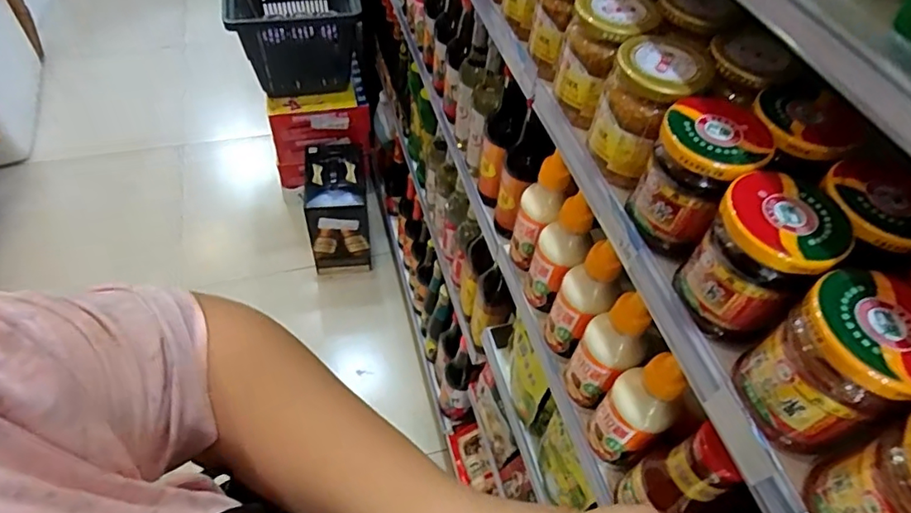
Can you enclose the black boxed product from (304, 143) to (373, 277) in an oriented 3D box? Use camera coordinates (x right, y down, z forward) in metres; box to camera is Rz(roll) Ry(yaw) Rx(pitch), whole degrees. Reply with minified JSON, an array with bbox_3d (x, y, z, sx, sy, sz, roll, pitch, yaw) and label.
[{"bbox_3d":[-0.327,-0.125,1.545,0.160,0.284,0.245,-5,53,-9],"label":"black boxed product"}]

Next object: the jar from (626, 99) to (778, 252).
[{"bbox_3d":[0.155,-0.051,0.360,0.059,0.079,0.054,2,52,-3],"label":"jar"}]

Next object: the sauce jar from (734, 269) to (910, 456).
[{"bbox_3d":[0.196,0.056,0.286,0.063,0.082,0.060,2,52,-3],"label":"sauce jar"}]

